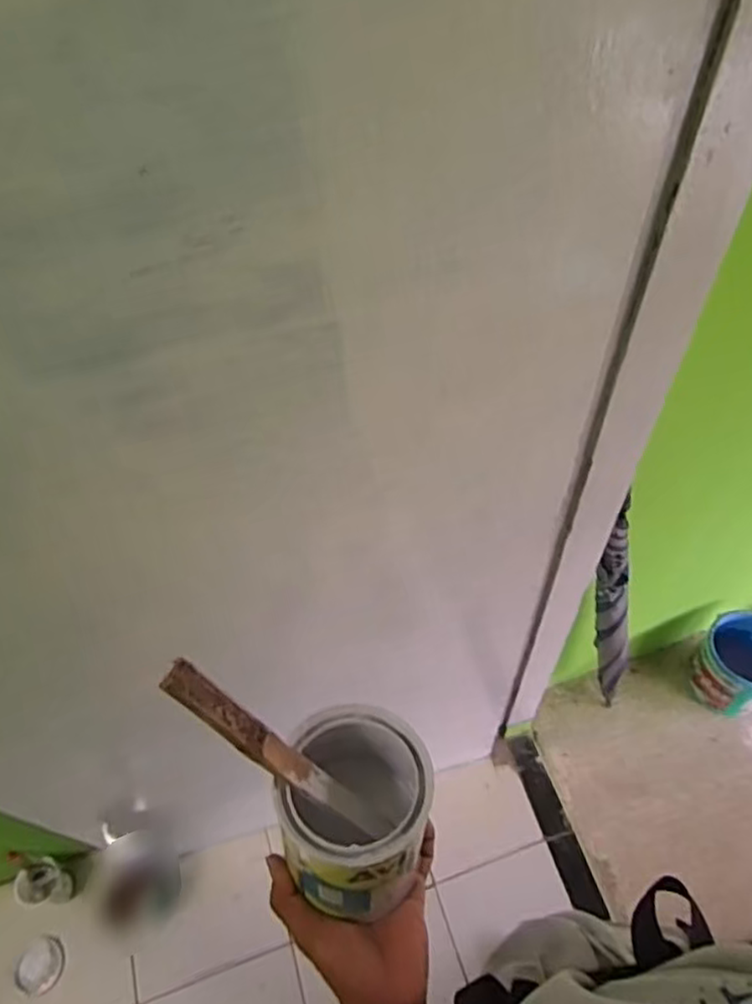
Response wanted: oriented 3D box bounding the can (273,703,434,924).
[{"bbox_3d":[-0.015,0.214,0.471,0.094,0.098,0.118,13,59,12],"label":"can"}]

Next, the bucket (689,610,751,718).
[{"bbox_3d":[0.855,0.360,1.551,0.217,0.181,0.186,-24,59,-12],"label":"bucket"}]

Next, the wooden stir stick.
[{"bbox_3d":[-0.057,0.174,0.442,0.009,0.227,0.021,-15,38,35],"label":"wooden stir stick"}]

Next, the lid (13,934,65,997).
[{"bbox_3d":[-0.714,0.985,1.419,0.096,0.016,0.108,41,74,15],"label":"lid"}]

